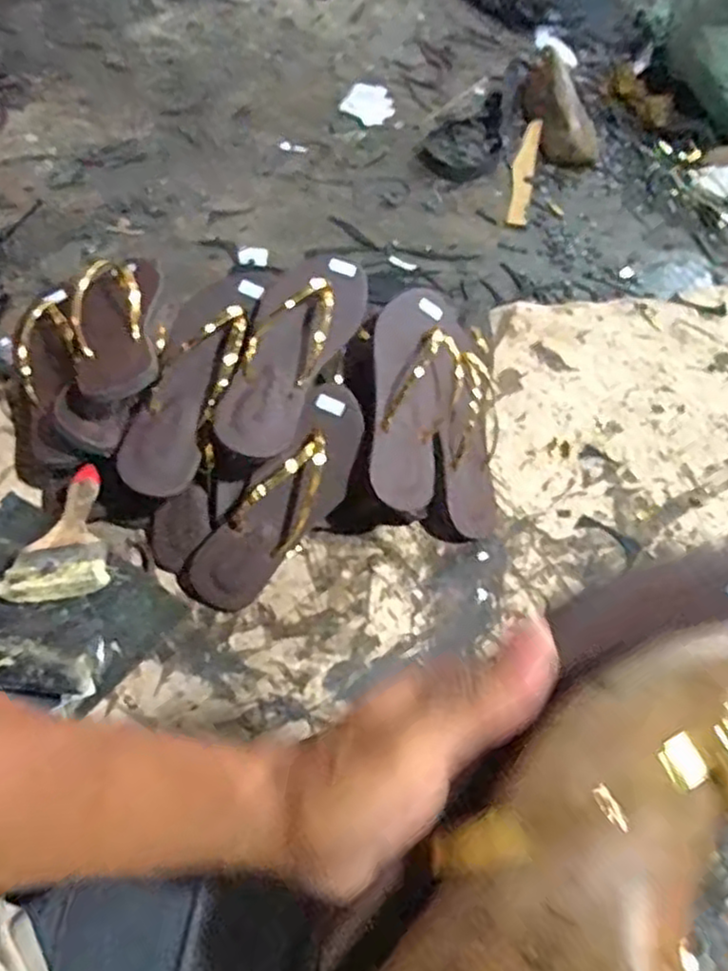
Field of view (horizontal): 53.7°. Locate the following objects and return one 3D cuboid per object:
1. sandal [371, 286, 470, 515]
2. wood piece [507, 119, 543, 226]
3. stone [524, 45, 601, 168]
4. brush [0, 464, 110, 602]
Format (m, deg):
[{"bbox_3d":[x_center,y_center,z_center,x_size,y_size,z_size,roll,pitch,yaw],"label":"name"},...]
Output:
[{"bbox_3d":[0.046,-0.091,0.693,0.087,0.058,0.228,6,77,2],"label":"sandal"},{"bbox_3d":[0.243,-0.478,1.098,0.033,0.009,0.229,10,64,6],"label":"wood piece"},{"bbox_3d":[0.307,-0.590,1.127,0.089,0.058,0.211,-11,74,-9],"label":"stone"},{"bbox_3d":[-0.249,0.036,0.603,0.078,0.018,0.154,-7,36,-6],"label":"brush"}]

